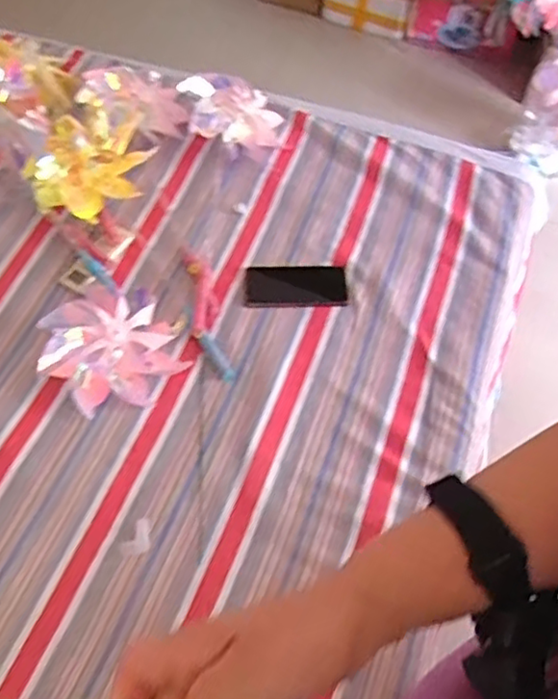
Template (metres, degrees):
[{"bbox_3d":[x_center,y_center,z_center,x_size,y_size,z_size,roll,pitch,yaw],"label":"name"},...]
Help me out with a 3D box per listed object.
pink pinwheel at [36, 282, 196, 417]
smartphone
[{"bbox_3d":[-0.252,-0.010,0.923,0.190,0.051,0.206,-27,64,-17],"label":"pink pinwheel"},{"bbox_3d":[0.027,-0.103,1.027,0.165,0.009,0.080,2,59,-1],"label":"smartphone"}]

